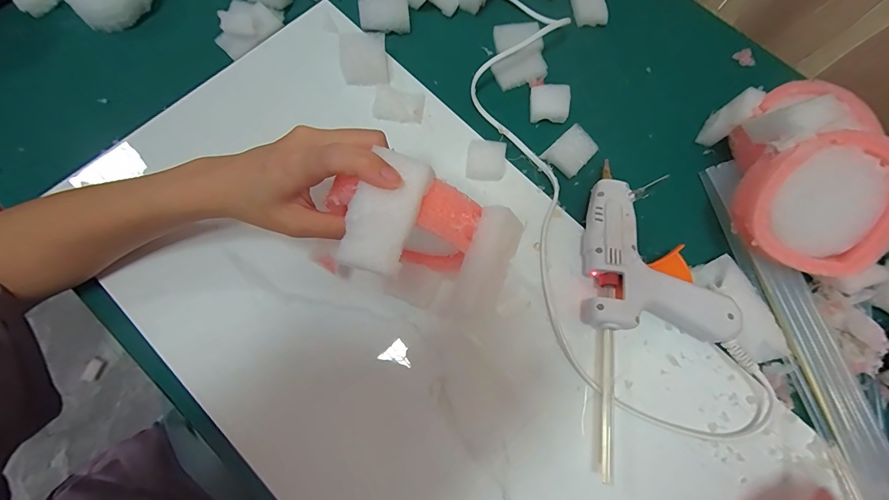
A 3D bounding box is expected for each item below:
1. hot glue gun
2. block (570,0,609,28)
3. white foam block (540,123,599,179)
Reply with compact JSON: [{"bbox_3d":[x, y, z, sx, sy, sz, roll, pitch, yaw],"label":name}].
[{"bbox_3d":[0.162,0.003,0.298,0.108,0.028,0.124,6,74,0],"label":"hot glue gun"},{"bbox_3d":[0.143,-0.248,0.380,0.034,0.013,0.049,-9,75,-4],"label":"block"},{"bbox_3d":[0.109,-0.084,0.330,0.037,0.017,0.031,-41,80,-12],"label":"white foam block"}]

